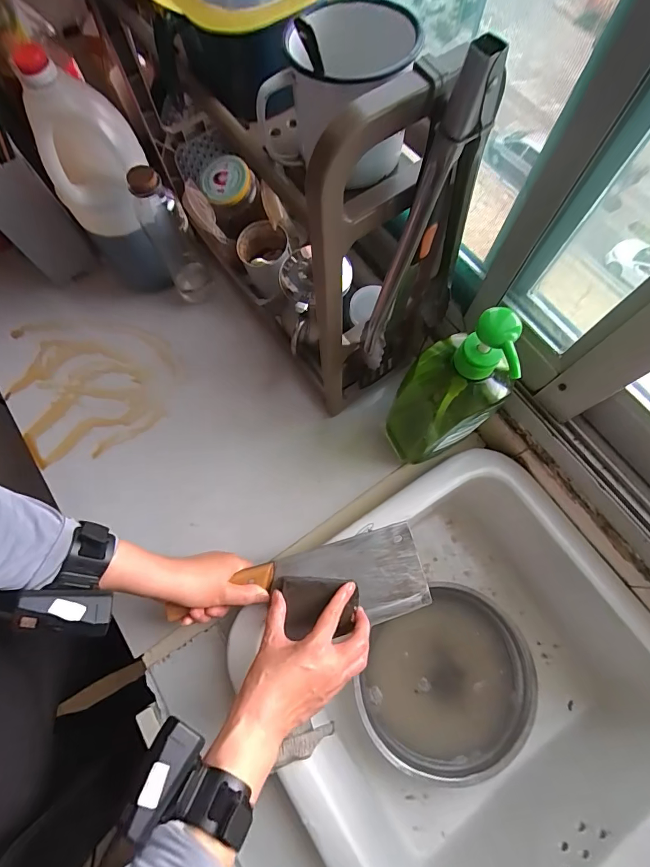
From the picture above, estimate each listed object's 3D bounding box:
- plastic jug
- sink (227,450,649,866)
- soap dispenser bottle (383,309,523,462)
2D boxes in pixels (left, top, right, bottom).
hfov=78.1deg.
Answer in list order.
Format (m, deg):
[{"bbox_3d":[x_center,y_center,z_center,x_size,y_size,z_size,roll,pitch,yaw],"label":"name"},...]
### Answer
[{"bbox_3d":[-0.265,-0.321,0.450,0.095,0.169,0.079,9,73,3],"label":"plastic jug"},{"bbox_3d":[0.170,0.304,0.527,0.443,0.187,0.434,-32,75,-9],"label":"sink"},{"bbox_3d":[0.125,-0.036,0.427,0.078,0.261,0.086,-37,77,-9],"label":"soap dispenser bottle"}]

